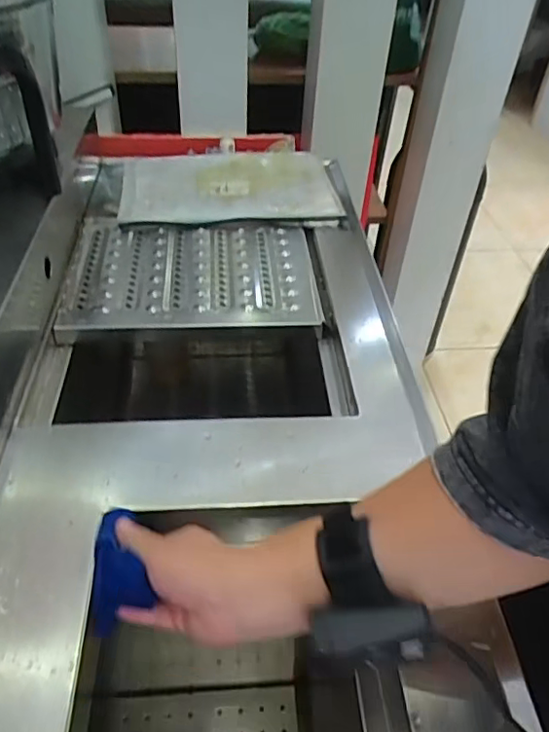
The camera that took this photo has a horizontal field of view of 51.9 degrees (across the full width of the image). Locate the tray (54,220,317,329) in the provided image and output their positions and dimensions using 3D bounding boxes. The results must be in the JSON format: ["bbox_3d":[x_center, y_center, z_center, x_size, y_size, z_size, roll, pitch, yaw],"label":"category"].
[{"bbox_3d":[-0.106,-0.128,0.740,0.310,0.014,0.235,-2,43,-3],"label":"tray"}]

